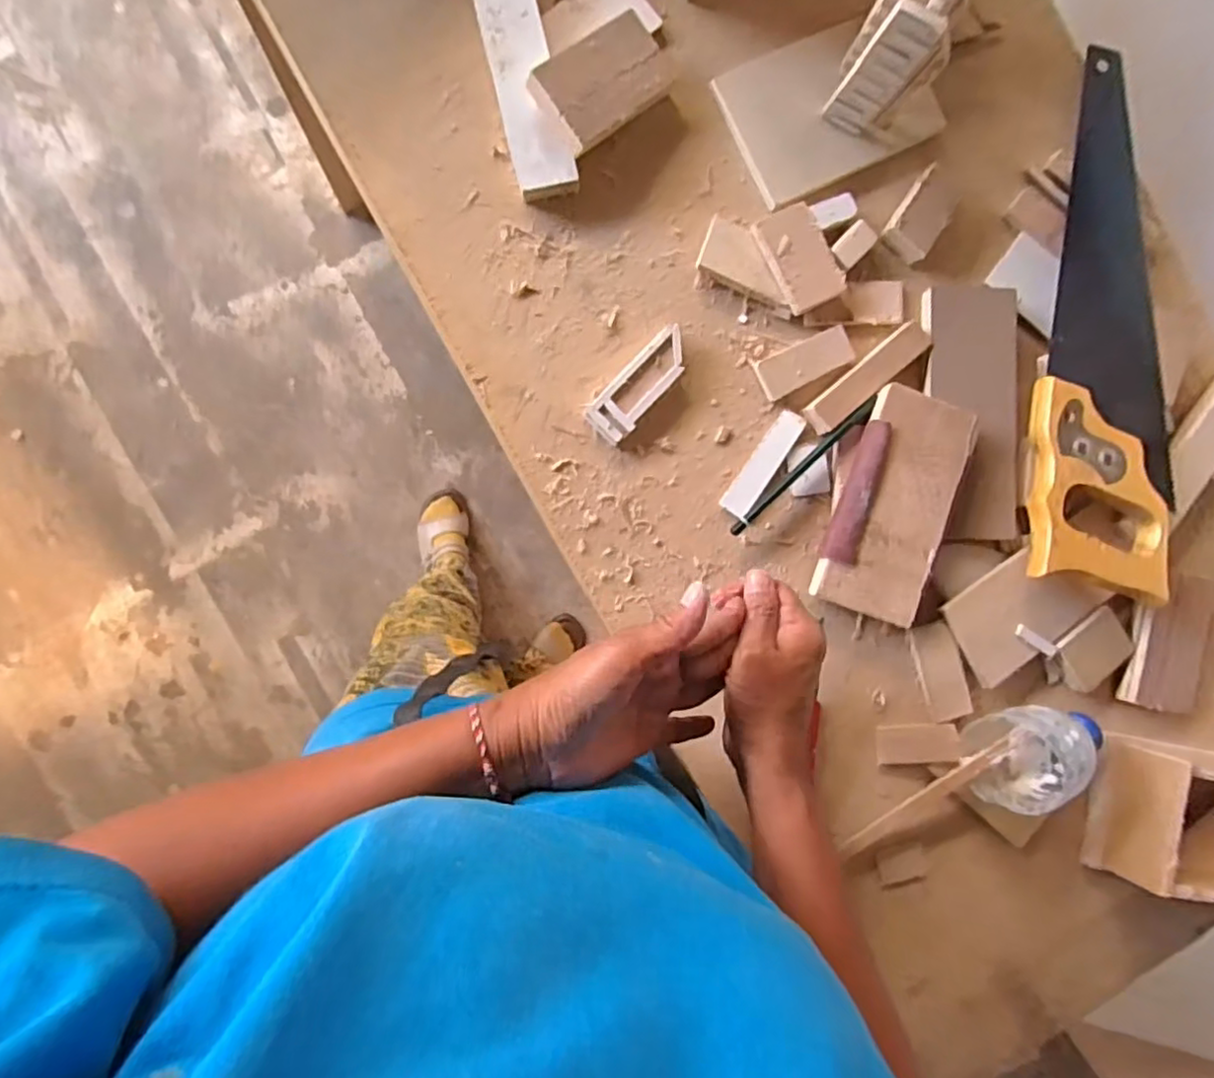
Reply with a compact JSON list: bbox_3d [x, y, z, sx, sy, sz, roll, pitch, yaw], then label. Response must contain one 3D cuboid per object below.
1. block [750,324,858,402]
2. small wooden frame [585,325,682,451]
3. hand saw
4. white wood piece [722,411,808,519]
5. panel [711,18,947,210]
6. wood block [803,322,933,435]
[{"bbox_3d":[0.141,-0.126,0.462,0.070,0.008,0.029,-26,91,-7],"label":"block"},{"bbox_3d":[0.023,-0.105,0.444,0.031,0.015,0.088,42,84,-4],"label":"small wooden frame"},{"bbox_3d":[0.365,-0.166,0.481,0.102,0.023,0.406,7,82,-9],"label":"hand saw"},{"bbox_3d":[0.110,-0.053,0.458,0.022,0.007,0.084,33,83,9],"label":"white wood piece"},{"bbox_3d":[0.163,-0.309,0.466,0.151,0.014,0.097,-27,91,-7],"label":"panel"},{"bbox_3d":[0.185,-0.115,0.461,0.105,0.014,0.024,-39,93,-7],"label":"wood block"}]

